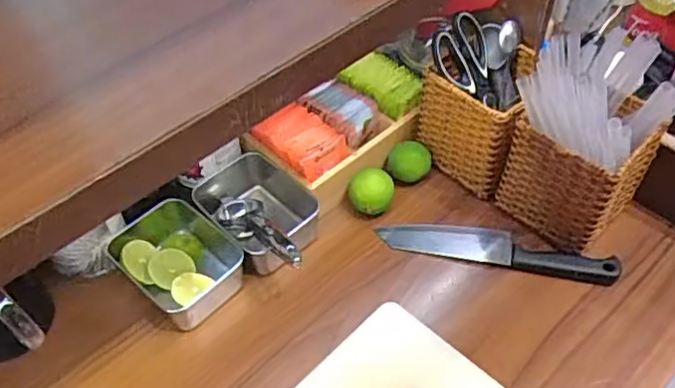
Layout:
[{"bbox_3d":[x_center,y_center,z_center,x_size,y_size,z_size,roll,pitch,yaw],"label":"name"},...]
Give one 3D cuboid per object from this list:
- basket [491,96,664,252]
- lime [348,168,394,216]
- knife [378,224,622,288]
[{"bbox_3d":[0.275,-0.032,0.695,0.122,0.133,0.119,-35,57,-25],"label":"basket"},{"bbox_3d":[0.041,-0.003,0.740,0.048,0.051,0.052,-1,49,1],"label":"lime"},{"bbox_3d":[0.183,0.060,0.707,0.263,0.025,0.054,10,51,11],"label":"knife"}]

